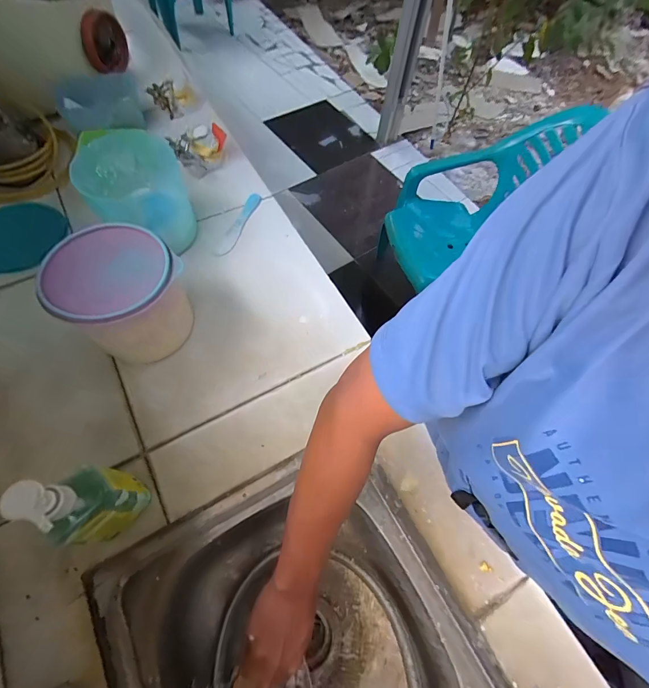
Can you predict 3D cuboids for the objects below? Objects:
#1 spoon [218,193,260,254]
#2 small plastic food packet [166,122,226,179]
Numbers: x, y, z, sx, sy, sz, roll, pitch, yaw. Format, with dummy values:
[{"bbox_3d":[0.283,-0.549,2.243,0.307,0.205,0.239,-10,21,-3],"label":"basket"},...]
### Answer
[{"bbox_3d":[-0.172,-0.247,0.712,0.027,0.011,0.163,20,64,6],"label":"spoon"},{"bbox_3d":[-0.258,-0.419,0.754,0.119,0.083,0.027,-39,39,-20],"label":"small plastic food packet"}]

